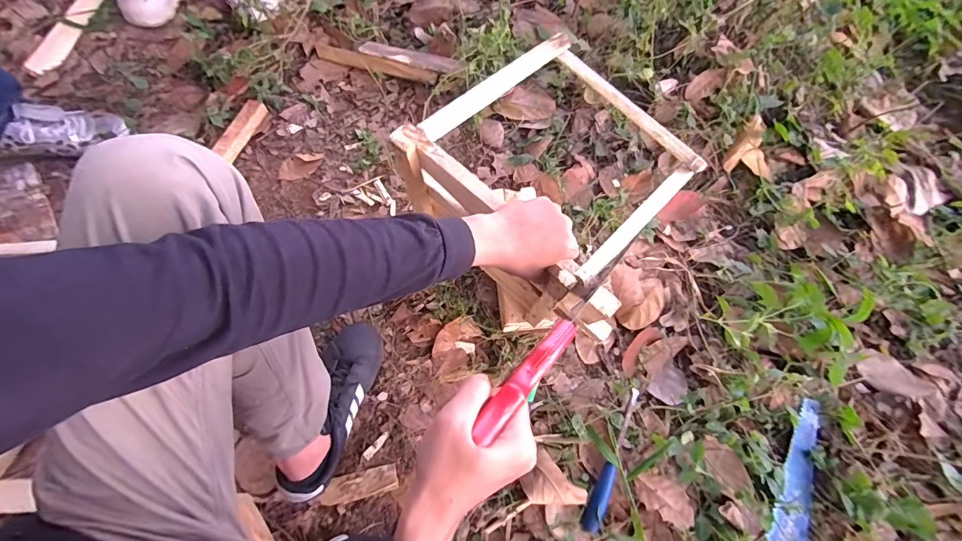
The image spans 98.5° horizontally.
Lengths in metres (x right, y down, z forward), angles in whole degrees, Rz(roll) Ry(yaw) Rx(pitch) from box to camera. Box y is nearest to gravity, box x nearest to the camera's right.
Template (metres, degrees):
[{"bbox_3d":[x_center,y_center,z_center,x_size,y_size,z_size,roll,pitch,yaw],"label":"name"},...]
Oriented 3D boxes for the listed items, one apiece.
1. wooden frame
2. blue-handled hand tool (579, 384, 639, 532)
[{"bbox_3d":[0.108,-0.112,0.534,0.328,0.116,0.283,43,79,11],"label":"wooden frame"},{"bbox_3d":[0.218,0.306,0.669,0.030,0.017,0.229,26,76,7],"label":"blue-handled hand tool"}]

